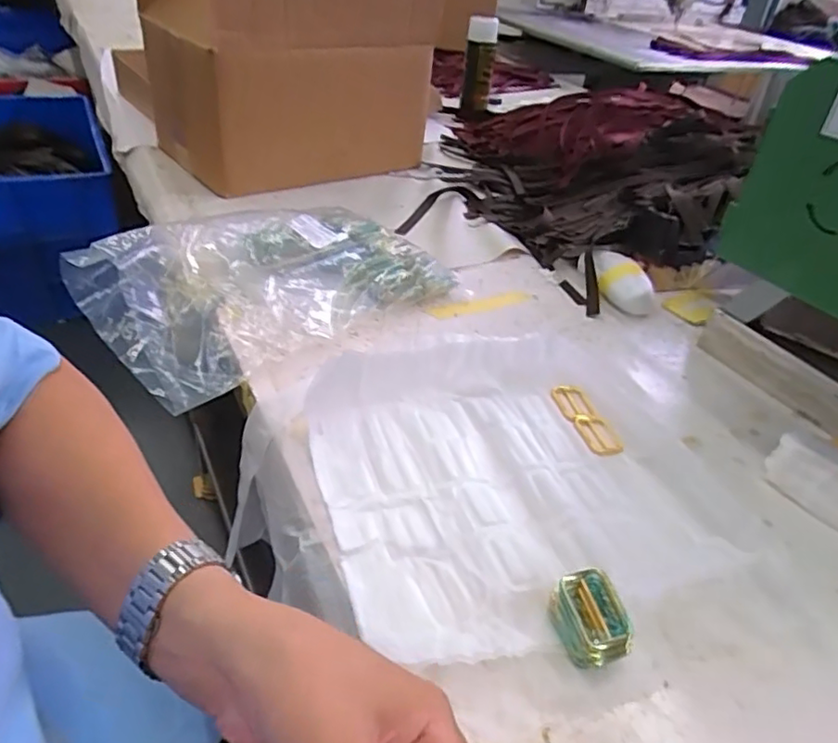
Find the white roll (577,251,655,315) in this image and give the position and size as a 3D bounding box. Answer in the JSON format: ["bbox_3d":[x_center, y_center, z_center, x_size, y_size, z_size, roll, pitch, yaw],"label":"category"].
[{"bbox_3d":[0.241,-0.113,0.747,0.051,0.041,0.116,-6,39,-17],"label":"white roll"}]

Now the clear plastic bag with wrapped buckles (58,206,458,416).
[{"bbox_3d":[-0.151,-0.114,0.641,0.351,0.082,0.215,-26,48,-36],"label":"clear plastic bag with wrapped buckles"}]

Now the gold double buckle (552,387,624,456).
[{"bbox_3d":[0.150,0.044,0.546,0.031,0.009,0.092,-5,39,-16],"label":"gold double buckle"}]

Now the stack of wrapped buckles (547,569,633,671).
[{"bbox_3d":[0.103,0.147,0.360,0.032,0.032,0.049,-6,39,-17],"label":"stack of wrapped buckles"}]

